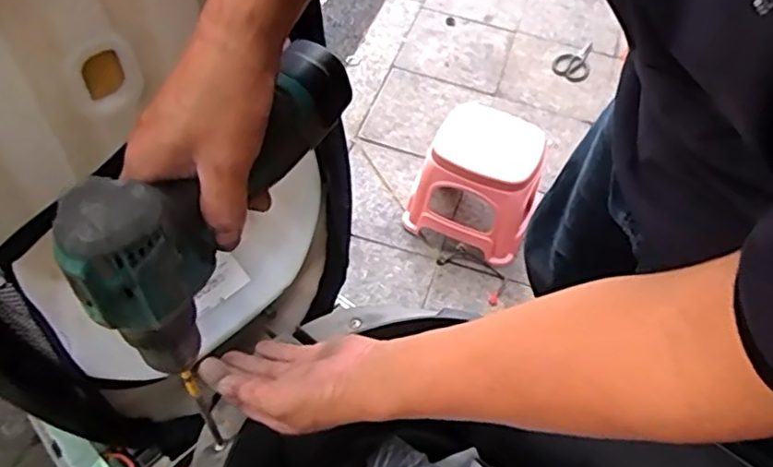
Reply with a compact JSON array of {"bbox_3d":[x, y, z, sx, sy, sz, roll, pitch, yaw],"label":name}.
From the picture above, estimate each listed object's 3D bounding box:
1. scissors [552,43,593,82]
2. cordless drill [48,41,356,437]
[{"bbox_3d":[0.538,-0.492,1.841,0.101,0.007,0.161,32,63,6],"label":"scissors"},{"bbox_3d":[-0.103,-0.007,0.418,0.074,0.169,0.192,24,54,12],"label":"cordless drill"}]

